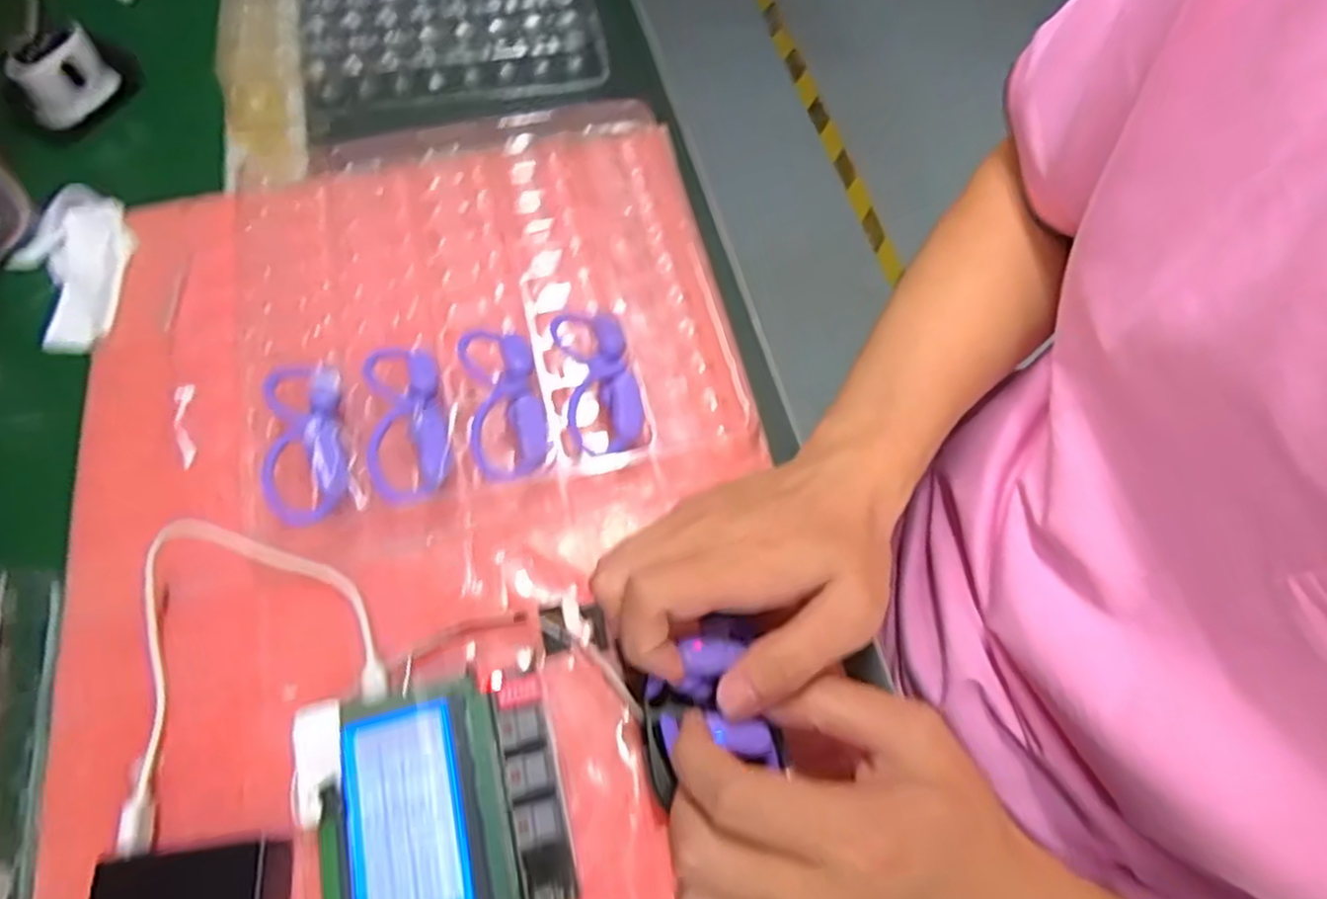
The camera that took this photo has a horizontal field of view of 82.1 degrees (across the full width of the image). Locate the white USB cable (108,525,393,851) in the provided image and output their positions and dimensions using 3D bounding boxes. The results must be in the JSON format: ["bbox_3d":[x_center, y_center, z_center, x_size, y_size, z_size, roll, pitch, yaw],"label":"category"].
[{"bbox_3d":[-0.193,0.086,0.326,0.116,0.029,0.110,-31,68,-18],"label":"white USB cable"}]

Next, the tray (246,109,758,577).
[{"bbox_3d":[-0.096,-0.087,0.416,0.246,0.026,0.246,-12,64,-10],"label":"tray"}]

